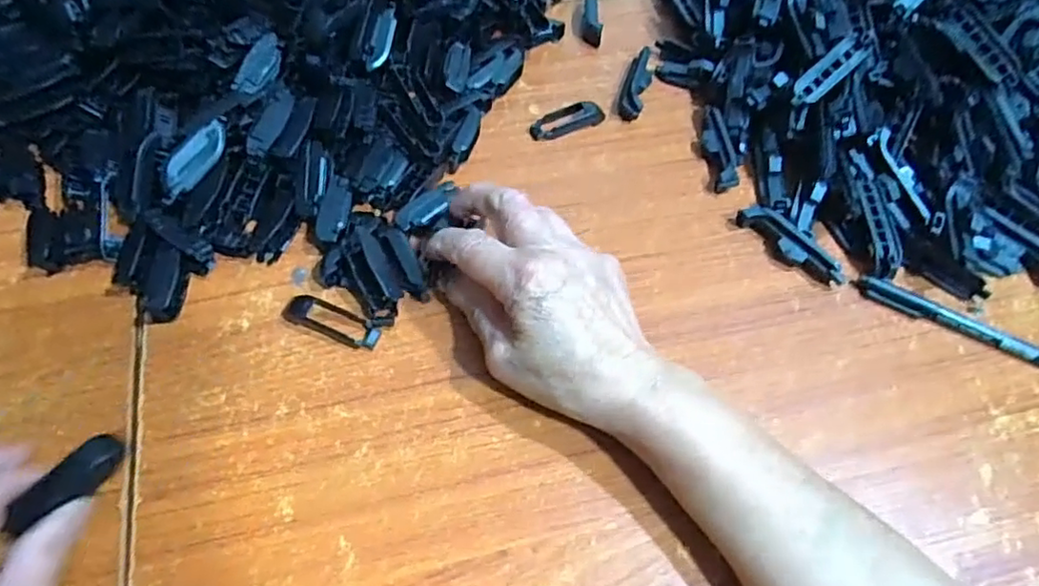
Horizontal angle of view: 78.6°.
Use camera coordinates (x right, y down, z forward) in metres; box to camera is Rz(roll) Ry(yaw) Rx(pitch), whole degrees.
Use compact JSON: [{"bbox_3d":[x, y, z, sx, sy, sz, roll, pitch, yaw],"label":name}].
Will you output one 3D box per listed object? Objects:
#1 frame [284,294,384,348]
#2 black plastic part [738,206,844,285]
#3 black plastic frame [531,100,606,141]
[{"bbox_3d":[-0.109,0.015,0.366,0.059,0.008,0.019,21,59,9],"label":"frame"},{"bbox_3d":[0.174,-0.030,0.408,0.018,0.019,0.072,-30,64,-20],"label":"black plastic part"},{"bbox_3d":[0.034,-0.127,0.461,0.057,0.011,0.023,-25,63,-18],"label":"black plastic frame"}]

